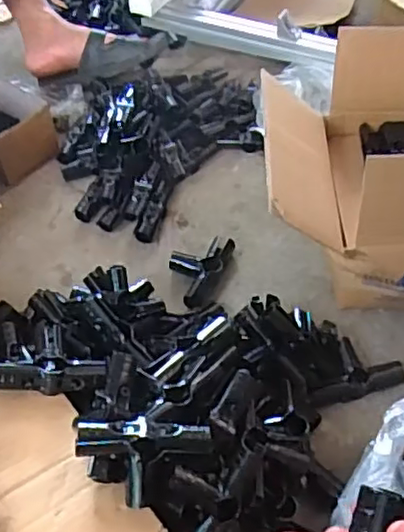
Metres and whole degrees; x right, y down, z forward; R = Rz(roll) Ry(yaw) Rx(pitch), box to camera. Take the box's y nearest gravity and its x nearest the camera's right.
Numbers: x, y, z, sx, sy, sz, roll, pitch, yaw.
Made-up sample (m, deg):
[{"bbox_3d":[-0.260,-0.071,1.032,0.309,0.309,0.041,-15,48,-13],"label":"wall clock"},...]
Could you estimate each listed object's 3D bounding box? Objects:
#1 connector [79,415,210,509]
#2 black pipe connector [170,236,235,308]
[{"bbox_3d":[-0.058,0.191,0.627,0.133,0.054,0.075,3,48,-13],"label":"connector"},{"bbox_3d":[-0.007,0.004,0.992,0.087,0.034,0.141,13,51,12],"label":"black pipe connector"}]

